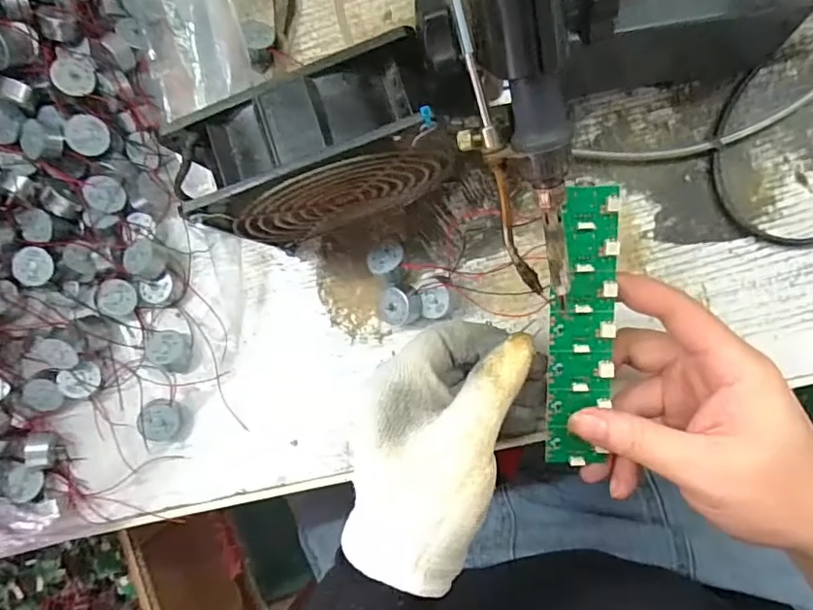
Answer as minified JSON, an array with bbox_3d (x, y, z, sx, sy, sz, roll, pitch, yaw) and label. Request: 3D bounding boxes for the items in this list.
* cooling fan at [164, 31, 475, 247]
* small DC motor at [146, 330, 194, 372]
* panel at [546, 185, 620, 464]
[{"bbox_3d":[-0.035,-0.069,0.279,0.125,0.121,0.055,-16,87,7],"label":"cooling fan"},{"bbox_3d":[-0.151,0.029,0.343,0.025,0.015,0.025,0,89,8],"label":"small DC motor"},{"bbox_3d":[0.086,0.013,0.262,0.030,0.005,0.136,4,101,8],"label":"panel"}]

